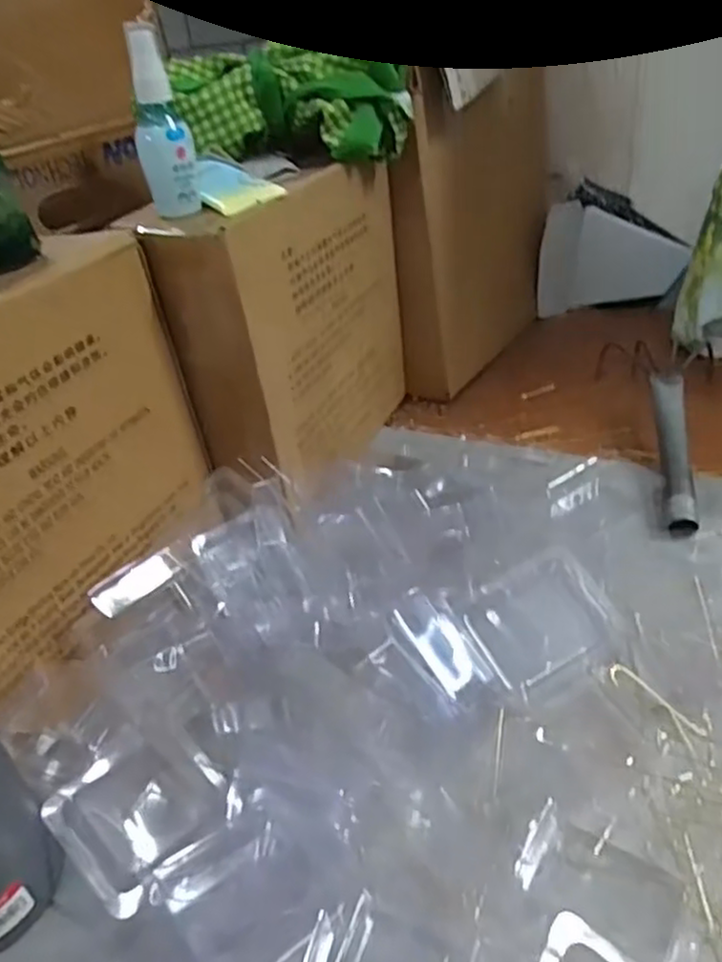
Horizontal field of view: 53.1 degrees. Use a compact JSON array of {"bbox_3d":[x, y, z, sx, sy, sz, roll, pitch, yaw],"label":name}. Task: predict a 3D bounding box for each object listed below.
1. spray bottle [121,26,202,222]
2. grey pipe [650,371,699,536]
[{"bbox_3d":[-0.137,-0.241,0.493,0.028,0.113,0.029,15,40,31],"label":"spray bottle"},{"bbox_3d":[0.274,-0.033,0.635,0.027,0.033,0.209,4,37,16],"label":"grey pipe"}]

